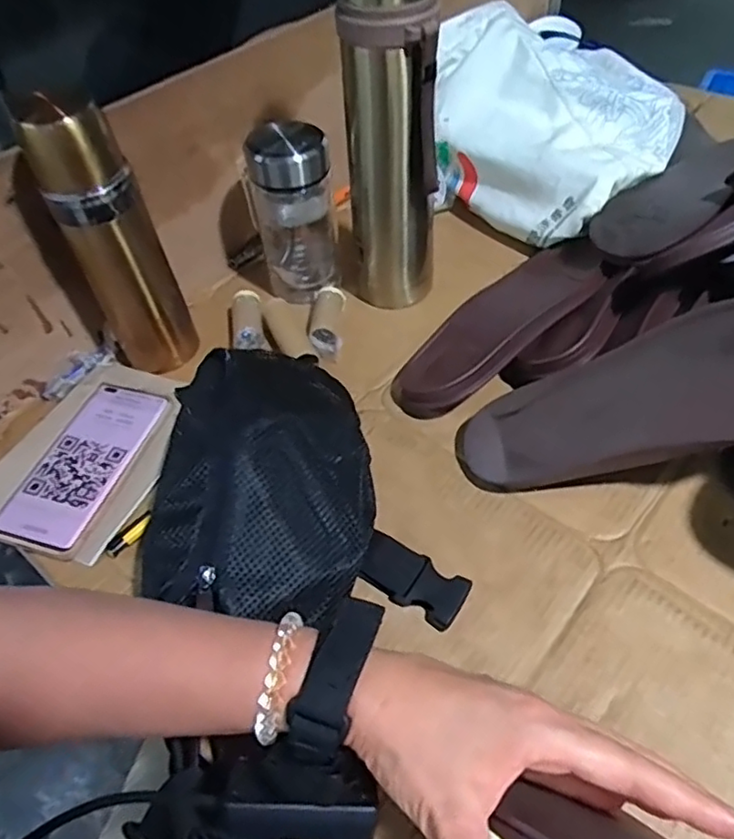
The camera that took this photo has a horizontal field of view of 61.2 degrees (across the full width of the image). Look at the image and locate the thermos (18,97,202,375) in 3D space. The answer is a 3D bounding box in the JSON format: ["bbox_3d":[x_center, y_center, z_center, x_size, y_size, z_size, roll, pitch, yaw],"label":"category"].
[{"bbox_3d":[-0.208,-0.138,0.518,0.077,0.236,0.061,-22,51,-12],"label":"thermos"}]

